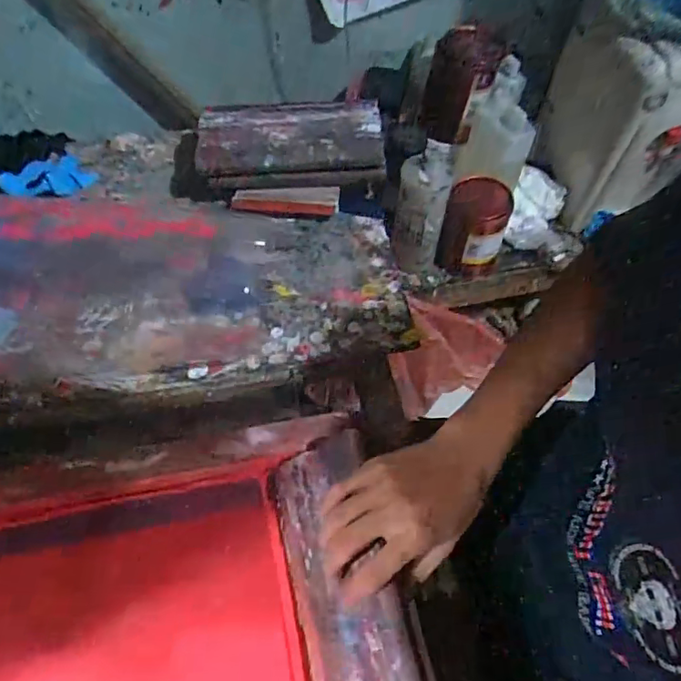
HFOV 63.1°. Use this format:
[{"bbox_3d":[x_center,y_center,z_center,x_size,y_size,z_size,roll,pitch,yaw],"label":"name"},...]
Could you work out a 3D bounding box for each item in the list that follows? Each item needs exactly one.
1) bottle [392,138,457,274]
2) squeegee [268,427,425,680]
[{"bbox_3d":[0.128,-0.207,0.896,0.079,0.190,0.082,9,60,4],"label":"bottle"},{"bbox_3d":[0.008,0.195,0.418,0.097,0.030,0.243,-35,53,22],"label":"squeegee"}]

